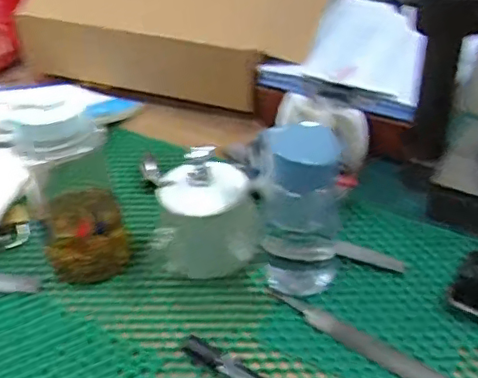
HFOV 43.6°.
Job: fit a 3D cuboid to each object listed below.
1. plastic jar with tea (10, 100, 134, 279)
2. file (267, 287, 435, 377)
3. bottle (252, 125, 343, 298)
[{"bbox_3d":[-0.149,-0.005,0.533,0.076,0.159,0.080,-15,39,-16],"label":"plastic jar with tea"},{"bbox_3d":[0.127,0.137,0.489,0.242,0.006,0.018,25,45,31],"label":"file"},{"bbox_3d":[0.052,0.018,0.526,0.079,0.144,0.059,4,37,7],"label":"bottle"}]

